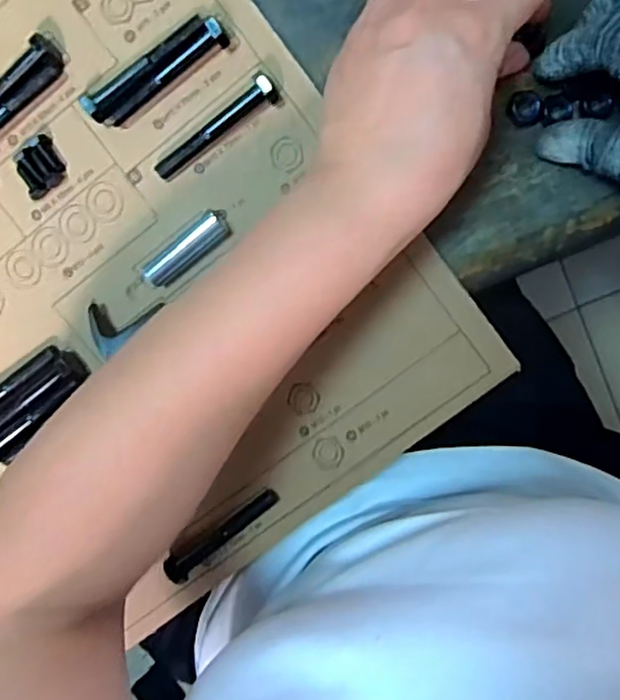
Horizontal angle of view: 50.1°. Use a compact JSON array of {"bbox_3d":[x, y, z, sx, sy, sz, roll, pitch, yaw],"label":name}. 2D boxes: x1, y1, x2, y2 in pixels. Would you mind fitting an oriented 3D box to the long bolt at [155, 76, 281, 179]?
[{"bbox_3d":[-0.050,-0.116,0.348,0.076,0.016,0.011,-33,96,7],"label":"long bolt"}]

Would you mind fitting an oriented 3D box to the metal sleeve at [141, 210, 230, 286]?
[{"bbox_3d":[-0.067,-0.054,0.362,0.052,0.011,0.015,-37,95,8],"label":"metal sleeve"}]

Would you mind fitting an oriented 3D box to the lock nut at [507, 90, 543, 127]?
[{"bbox_3d":[0.111,-0.125,0.343,0.015,0.008,0.018,-9,98,4],"label":"lock nut"}]

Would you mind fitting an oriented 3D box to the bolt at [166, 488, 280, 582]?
[{"bbox_3d":[-0.050,0.105,0.381,0.074,0.016,0.015,-38,95,8],"label":"bolt"}]

